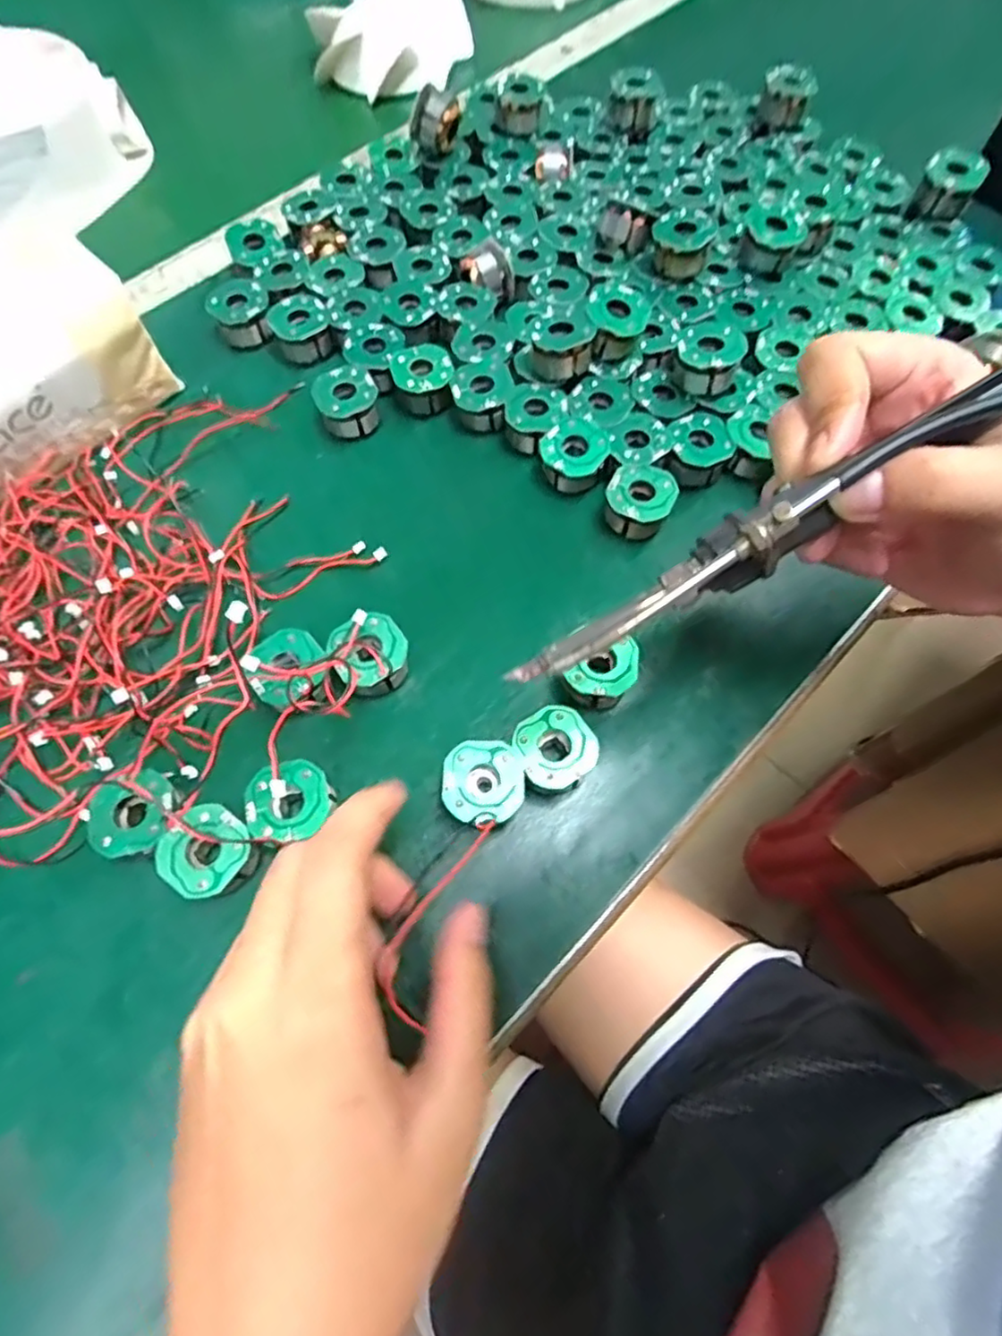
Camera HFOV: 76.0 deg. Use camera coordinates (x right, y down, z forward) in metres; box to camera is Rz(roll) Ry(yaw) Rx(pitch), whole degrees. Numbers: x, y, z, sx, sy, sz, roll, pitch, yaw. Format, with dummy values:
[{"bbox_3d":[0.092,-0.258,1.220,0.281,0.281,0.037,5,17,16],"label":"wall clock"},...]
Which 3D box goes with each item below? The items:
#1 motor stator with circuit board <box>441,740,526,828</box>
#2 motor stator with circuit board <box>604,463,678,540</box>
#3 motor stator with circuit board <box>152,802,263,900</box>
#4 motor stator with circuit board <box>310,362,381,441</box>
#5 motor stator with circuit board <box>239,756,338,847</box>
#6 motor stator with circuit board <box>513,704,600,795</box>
[{"bbox_3d":[-0.007,0.047,0.249,0.030,0.023,0.030,-3,67,-2],"label":"motor stator with circuit board"},{"bbox_3d":[0.064,-0.077,0.302,0.030,0.021,0.033,0,67,-1],"label":"motor stator with circuit board"},{"bbox_3d":[-0.105,0.071,0.239,0.033,0.022,0.030,0,67,-1],"label":"motor stator with circuit board"},{"bbox_3d":[-0.078,-0.133,0.327,0.030,0.025,0.028,-26,70,-12],"label":"motor stator with circuit board"},{"bbox_3d":[-0.081,0.051,0.248,0.031,0.023,0.029,0,67,-1],"label":"motor stator with circuit board"},{"bbox_3d":[0.021,0.034,0.254,0.030,0.020,0.032,0,67,-1],"label":"motor stator with circuit board"}]

